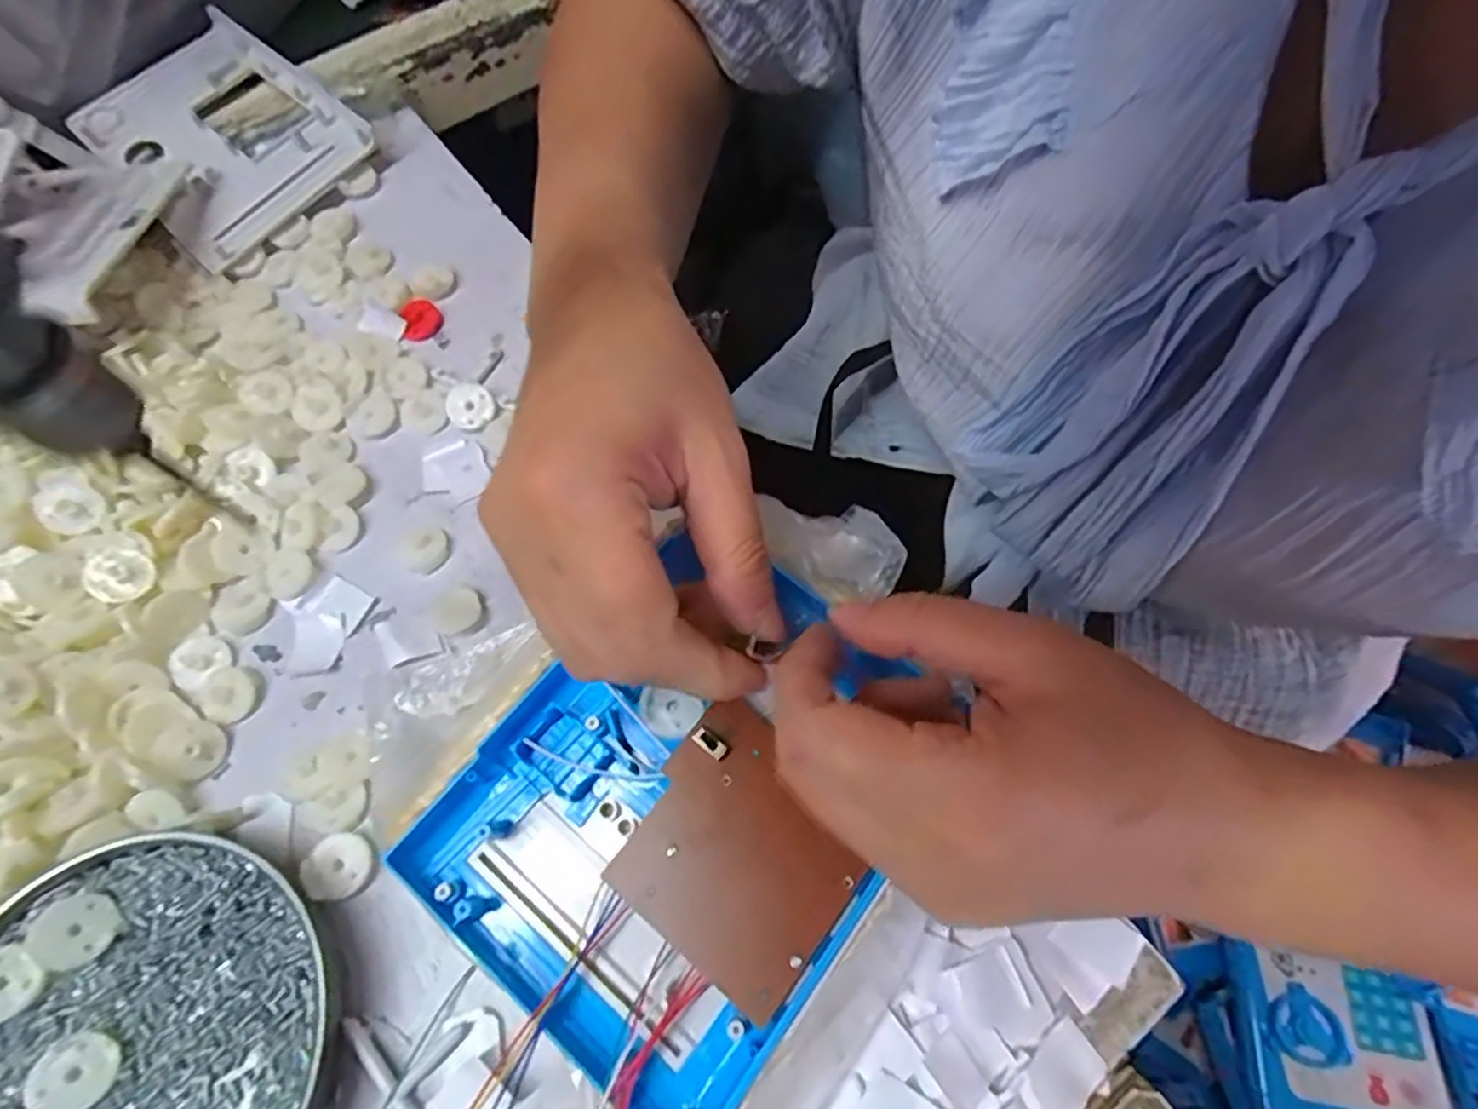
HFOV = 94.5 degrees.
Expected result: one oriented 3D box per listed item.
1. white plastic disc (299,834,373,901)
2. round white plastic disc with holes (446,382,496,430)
[{"bbox_3d":[-0.152,0.117,0.257,0.023,0.005,0.022,-1,67,2],"label":"white plastic disc"},{"bbox_3d":[-0.133,-0.073,0.337,0.022,0.010,0.022,-1,67,2],"label":"round white plastic disc with holes"}]

